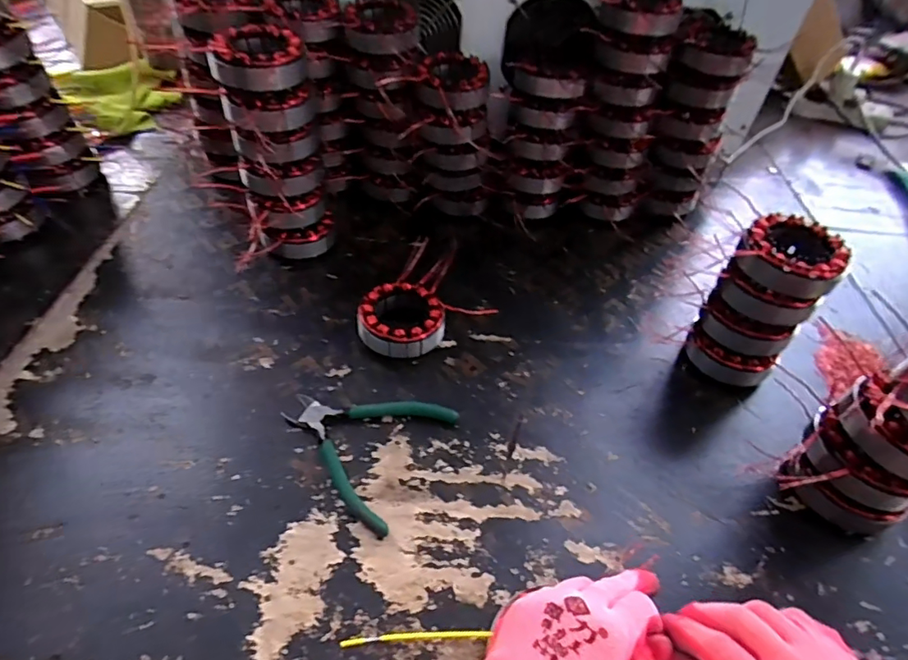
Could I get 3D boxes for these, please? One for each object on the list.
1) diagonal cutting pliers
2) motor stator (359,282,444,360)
[{"bbox_3d":[-0.087,0.095,0.470,0.136,0.011,0.128,21,48,15],"label":"diagonal cutting pliers"},{"bbox_3d":[-0.056,-0.008,0.560,0.084,0.040,0.085,2,46,-2],"label":"motor stator"}]

